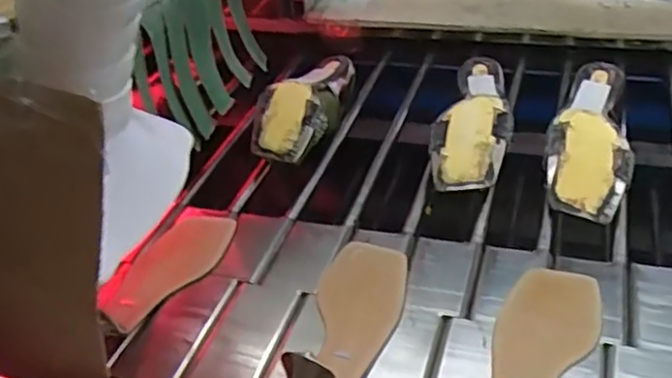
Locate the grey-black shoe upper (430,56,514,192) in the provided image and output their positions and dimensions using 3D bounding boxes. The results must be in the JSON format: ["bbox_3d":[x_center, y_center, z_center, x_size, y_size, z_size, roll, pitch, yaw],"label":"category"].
[{"bbox_3d":[0.155,-0.079,0.762,0.078,0.064,0.224,4,38,13],"label":"grey-black shoe upper"}]

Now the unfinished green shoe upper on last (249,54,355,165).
[{"bbox_3d":[-0.038,-0.105,0.814,0.084,0.067,0.221,4,38,13],"label":"unfinished green shoe upper on last"}]

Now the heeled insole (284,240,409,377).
[{"bbox_3d":[0.009,0.106,0.535,0.075,0.062,0.248,2,37,10],"label":"heeled insole"}]

